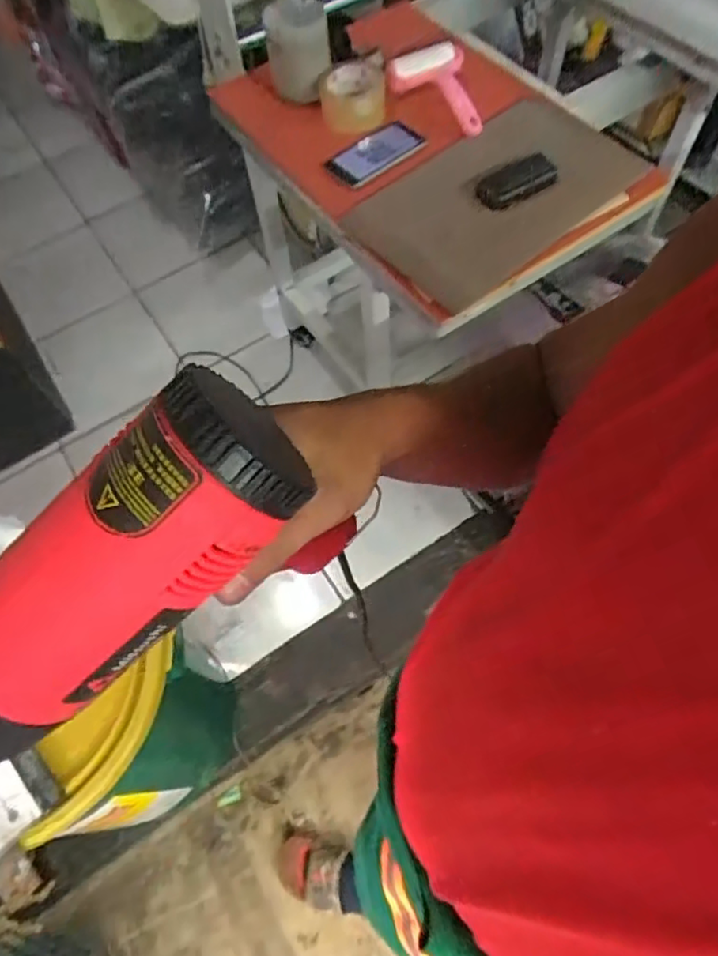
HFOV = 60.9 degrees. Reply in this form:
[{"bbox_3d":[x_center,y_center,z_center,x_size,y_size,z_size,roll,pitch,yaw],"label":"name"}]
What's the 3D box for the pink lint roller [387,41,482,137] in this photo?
[{"bbox_3d":[0.114,-0.608,0.955,0.123,0.045,0.180,-10,63,-2],"label":"pink lint roller"}]

